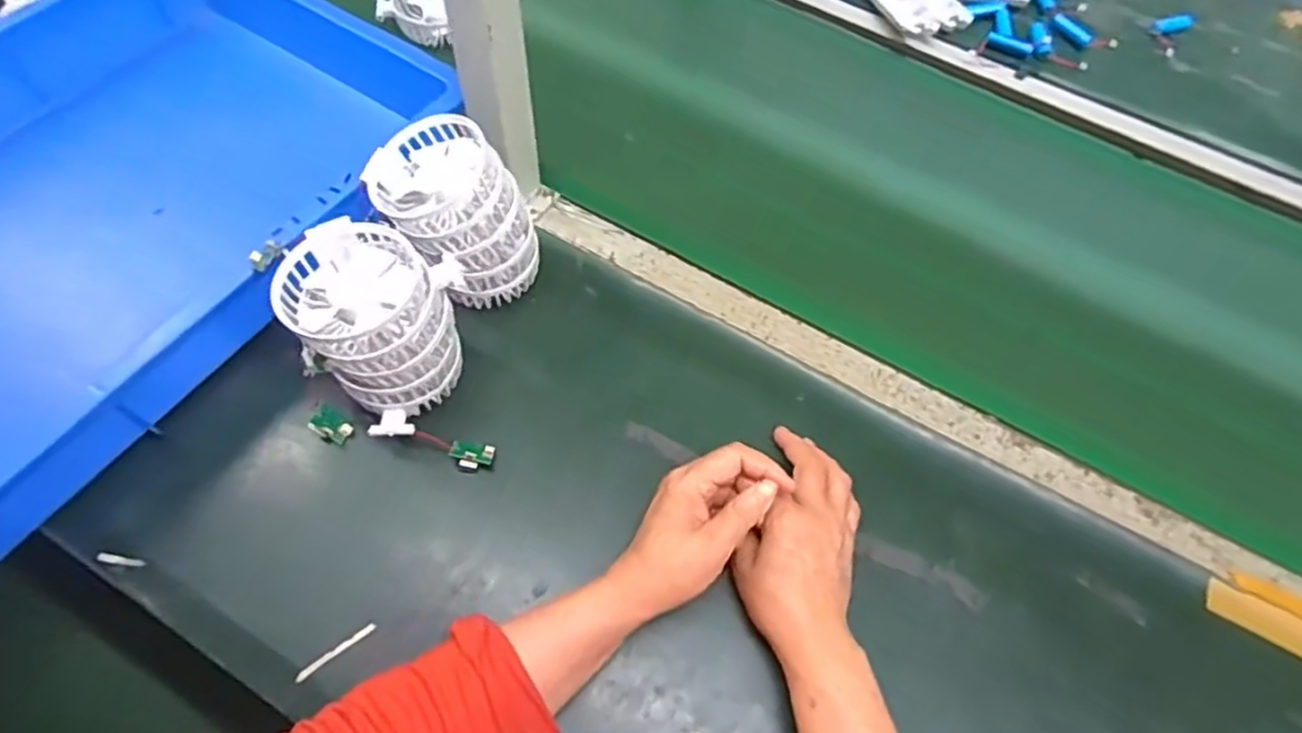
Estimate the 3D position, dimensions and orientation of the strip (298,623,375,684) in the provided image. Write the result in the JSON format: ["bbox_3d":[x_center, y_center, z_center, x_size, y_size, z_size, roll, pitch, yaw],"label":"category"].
[{"bbox_3d":[-0.209,0.189,0.469,0.054,0.004,0.006,-34,68,-18],"label":"strip"}]

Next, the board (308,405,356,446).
[{"bbox_3d":[-0.241,0.045,0.535,0.029,0.005,0.022,39,65,-17],"label":"board"}]

